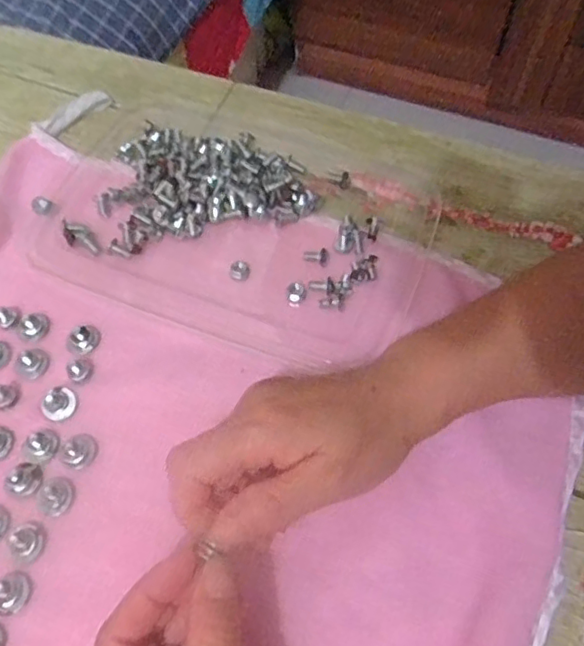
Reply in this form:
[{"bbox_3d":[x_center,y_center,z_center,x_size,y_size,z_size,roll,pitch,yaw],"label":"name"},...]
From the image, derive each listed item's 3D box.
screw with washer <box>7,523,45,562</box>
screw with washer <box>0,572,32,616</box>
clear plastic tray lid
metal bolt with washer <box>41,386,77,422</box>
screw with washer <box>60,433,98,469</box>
[{"bbox_3d":[-0.128,0.103,0.281,0.018,0.012,0.016,18,63,10],"label":"screw with washer"},{"bbox_3d":[-0.130,0.123,0.271,0.016,0.011,0.017,0,61,0],"label":"screw with washer"},{"bbox_3d":[-0.036,-0.071,0.381,0.239,0.014,0.168,21,63,11],"label":"clear plastic tray lid"},{"bbox_3d":[-0.124,0.043,0.318,0.017,0.006,0.018,0,61,0],"label":"metal bolt with washer"},{"bbox_3d":[-0.110,0.065,0.304,0.016,0.008,0.017,0,61,0],"label":"screw with washer"}]

